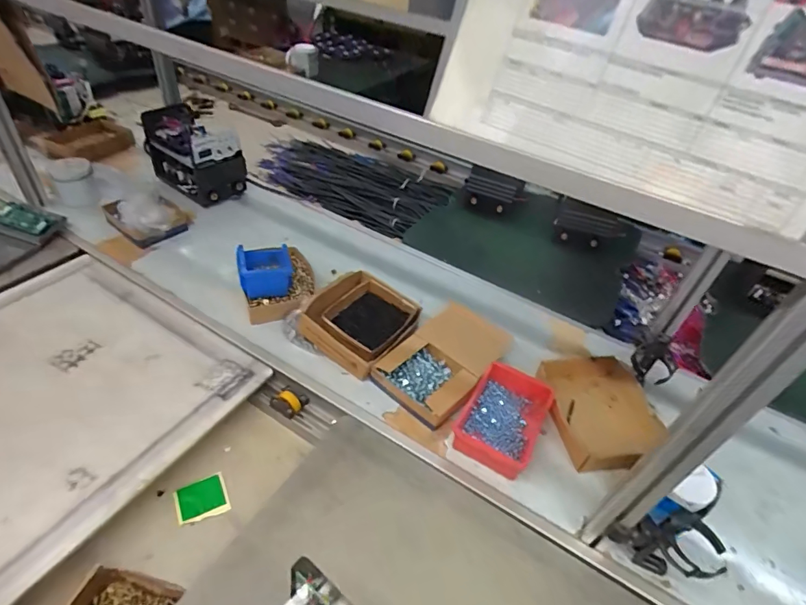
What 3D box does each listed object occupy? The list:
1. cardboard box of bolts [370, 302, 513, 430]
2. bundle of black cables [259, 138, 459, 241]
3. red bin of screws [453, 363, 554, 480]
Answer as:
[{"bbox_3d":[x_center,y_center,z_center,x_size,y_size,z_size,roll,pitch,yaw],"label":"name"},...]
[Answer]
[{"bbox_3d":[0.084,0.109,0.895,0.170,0.066,0.257,33,49,26],"label":"cardboard box of bolts"},{"bbox_3d":[-0.213,-0.436,1.617,0.789,0.069,0.512,24,44,16],"label":"bundle of black cables"},{"bbox_3d":[0.185,0.207,0.822,0.136,0.052,0.201,25,46,19],"label":"red bin of screws"}]

